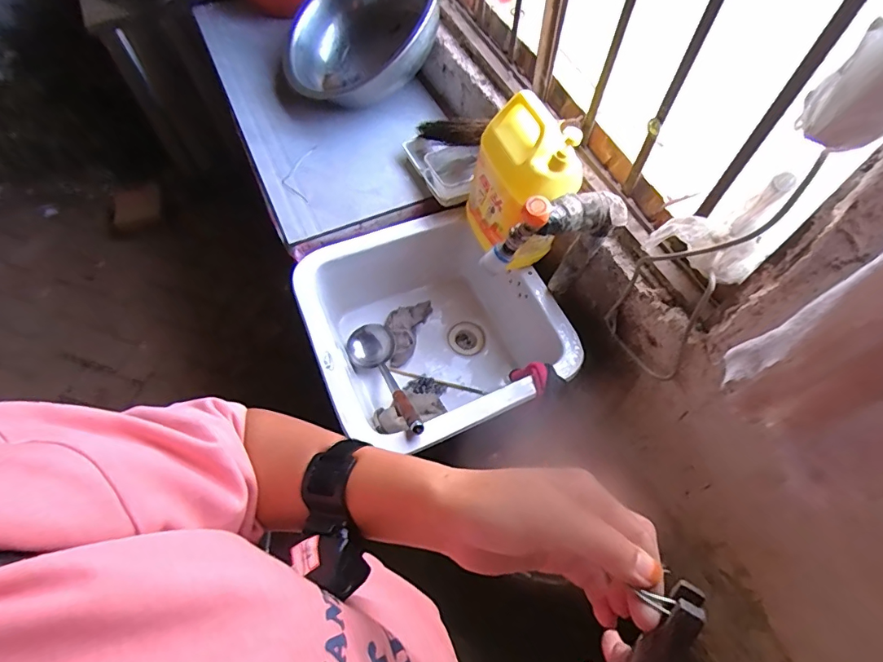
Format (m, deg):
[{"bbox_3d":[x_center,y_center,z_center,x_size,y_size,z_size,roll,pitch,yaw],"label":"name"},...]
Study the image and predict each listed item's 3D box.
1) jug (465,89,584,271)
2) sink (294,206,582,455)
[{"bbox_3d":[0.146,-0.244,0.846,0.132,0.269,0.222,-18,63,-10],"label":"jug"},{"bbox_3d":[-0.014,0.010,0.988,0.442,0.211,0.442,-26,65,-13],"label":"sink"}]

